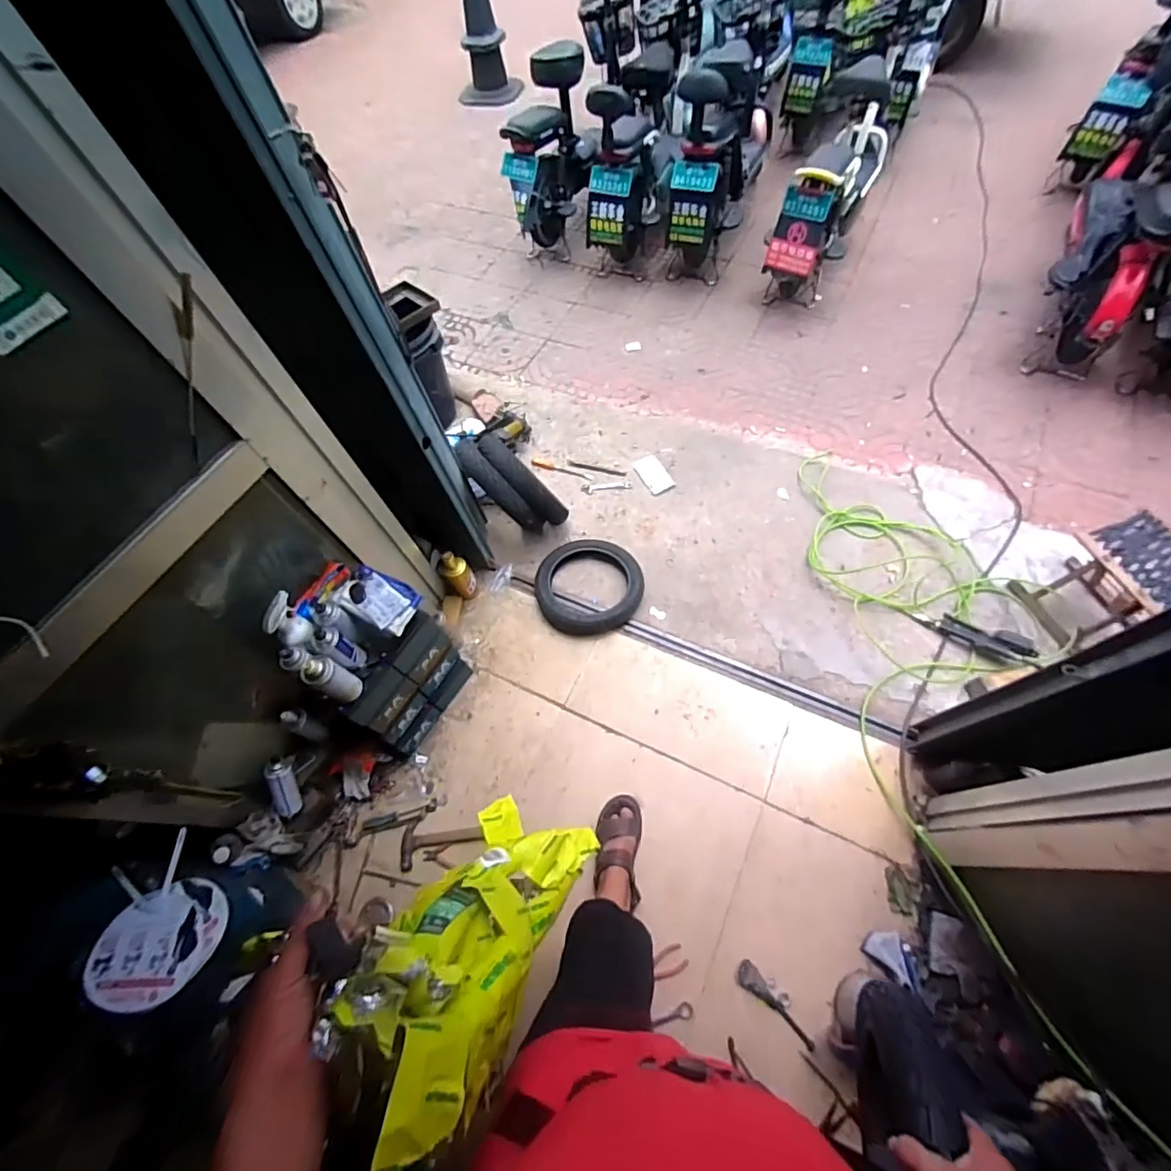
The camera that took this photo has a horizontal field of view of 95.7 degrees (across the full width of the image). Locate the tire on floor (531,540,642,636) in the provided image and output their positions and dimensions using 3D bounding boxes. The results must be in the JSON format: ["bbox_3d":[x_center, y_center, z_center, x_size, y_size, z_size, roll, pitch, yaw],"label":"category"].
[{"bbox_3d":[0.012,-0.001,1.704,0.335,0.077,0.335,1,58,5],"label":"tire on floor"}]

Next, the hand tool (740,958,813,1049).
[{"bbox_3d":[0.415,0.937,1.176,0.048,0.011,0.193,-37,64,-11],"label":"hand tool"}]

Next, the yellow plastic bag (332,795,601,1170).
[{"bbox_3d":[-0.110,0.384,0.601,0.167,0.462,0.114,6,90,8],"label":"yellow plastic bag"}]

